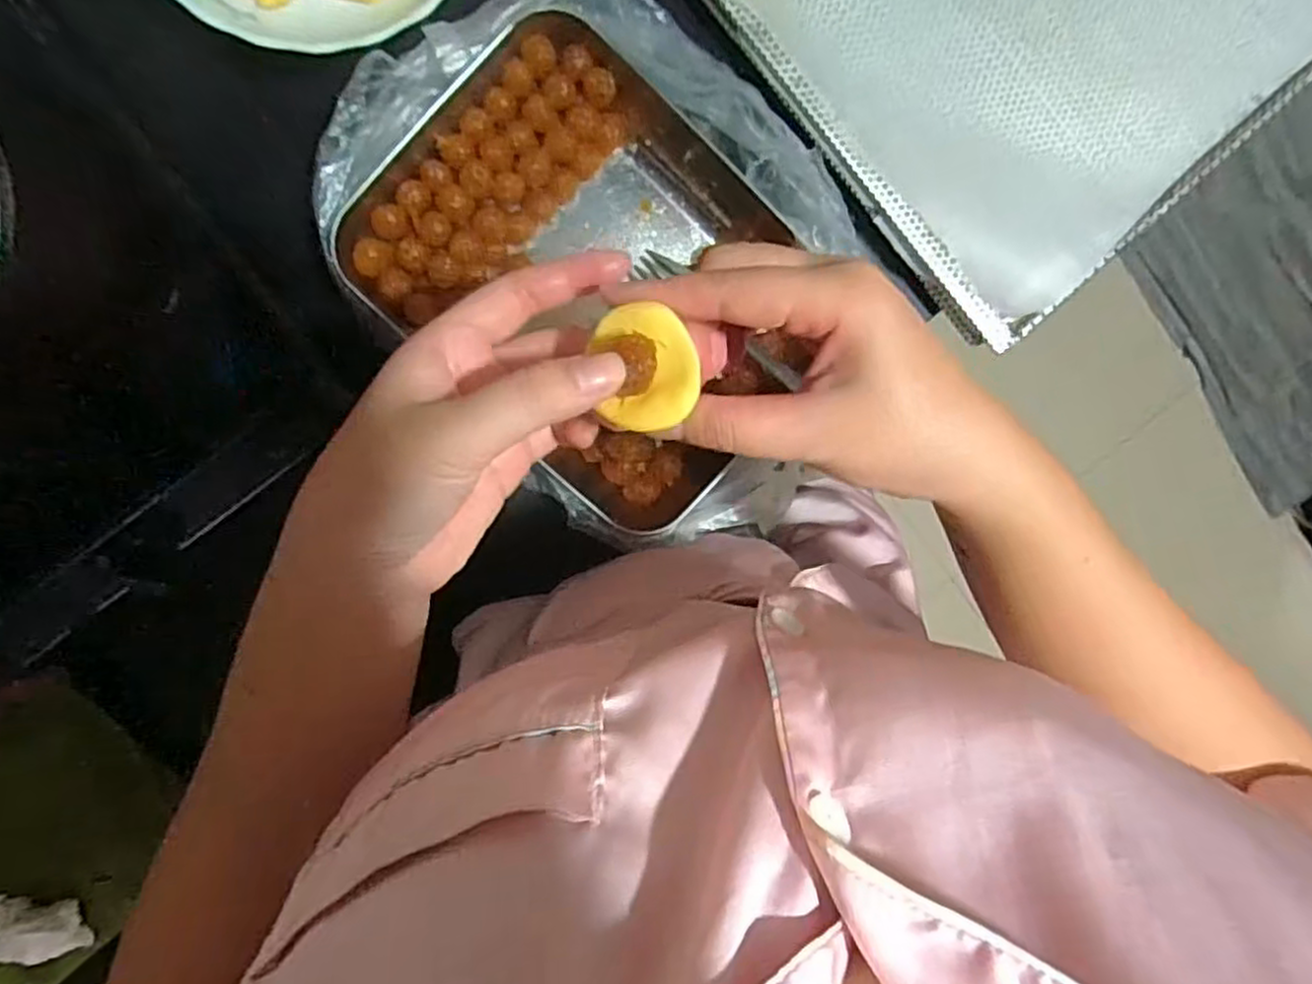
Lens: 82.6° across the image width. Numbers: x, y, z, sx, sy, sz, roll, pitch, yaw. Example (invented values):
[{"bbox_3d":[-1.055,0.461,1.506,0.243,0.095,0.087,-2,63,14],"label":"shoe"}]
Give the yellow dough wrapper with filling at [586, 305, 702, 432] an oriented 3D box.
[{"bbox_3d":[-0.002,-0.041,0.246,0.033,0.017,0.040,-7,97,-5],"label":"yellow dough wrapper with filling"}]

